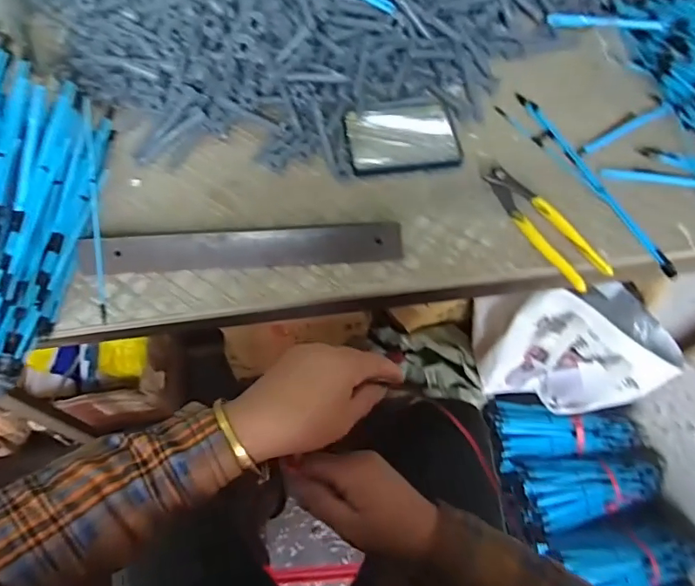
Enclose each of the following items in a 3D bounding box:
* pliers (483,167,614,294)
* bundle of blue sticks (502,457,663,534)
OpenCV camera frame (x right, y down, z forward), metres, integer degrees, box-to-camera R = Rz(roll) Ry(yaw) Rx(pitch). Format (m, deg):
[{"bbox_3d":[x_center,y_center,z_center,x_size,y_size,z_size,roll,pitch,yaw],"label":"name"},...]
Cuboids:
[{"bbox_3d":[0.203,-0.071,0.513,0.045,0.018,0.163,-28,65,-16],"label":"pliers"},{"bbox_3d":[0.484,0.390,0.954,0.304,0.062,0.129,-2,62,-3],"label":"bundle of blue sticks"}]

